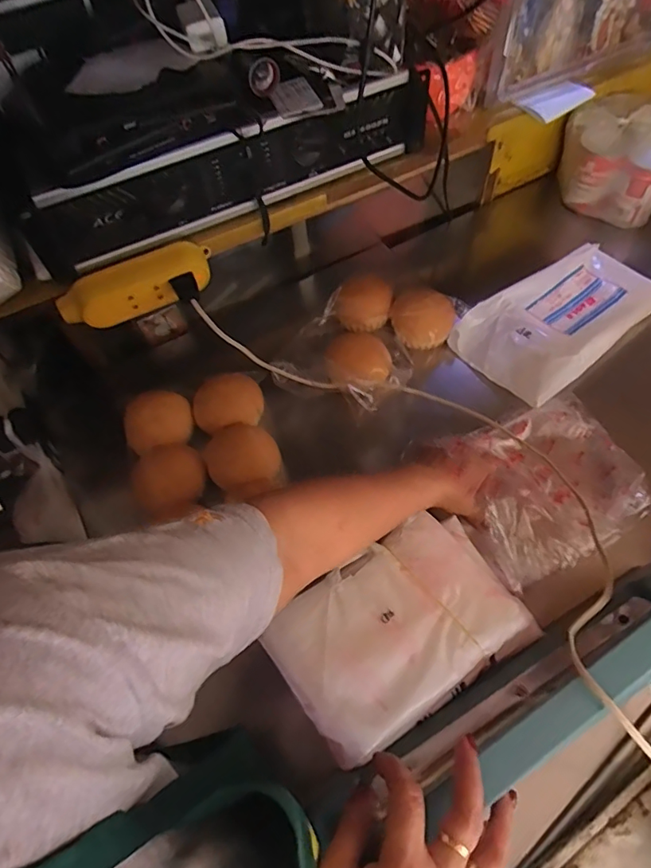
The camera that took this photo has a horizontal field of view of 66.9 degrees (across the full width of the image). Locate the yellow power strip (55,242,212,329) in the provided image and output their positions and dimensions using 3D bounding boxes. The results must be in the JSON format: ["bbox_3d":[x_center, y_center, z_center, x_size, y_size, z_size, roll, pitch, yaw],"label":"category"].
[{"bbox_3d":[-0.215,-0.170,0.566,0.177,0.057,0.035,-26,60,-11],"label":"yellow power strip"}]

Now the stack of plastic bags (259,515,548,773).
[{"bbox_3d":[0.070,0.178,0.458,0.219,0.030,0.141,-29,61,-13],"label":"stack of plastic bags"}]

